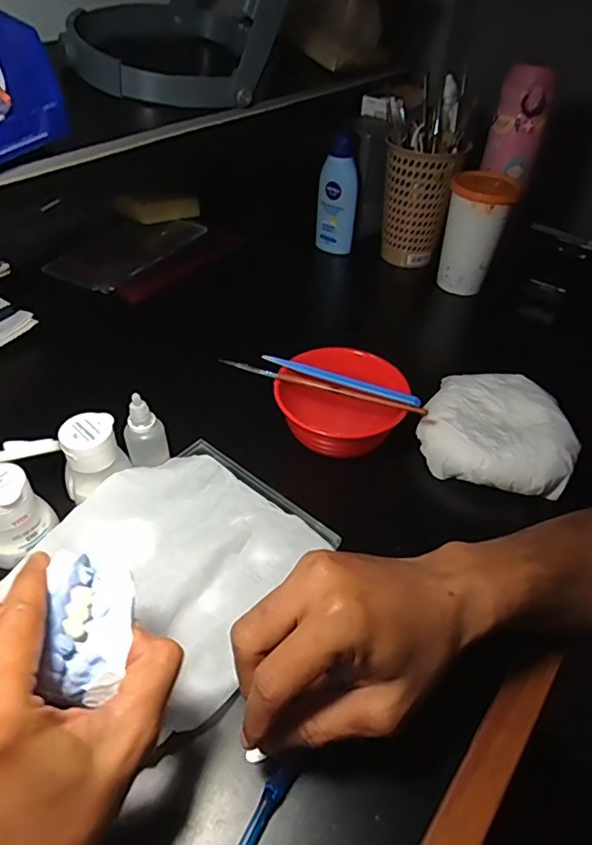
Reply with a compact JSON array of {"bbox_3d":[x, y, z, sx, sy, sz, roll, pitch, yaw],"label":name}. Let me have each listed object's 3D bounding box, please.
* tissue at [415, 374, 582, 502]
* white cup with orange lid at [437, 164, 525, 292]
[{"bbox_3d":[0.169,0.003,0.454,0.121,0.038,0.113,10,44,5],"label":"tissue"},{"bbox_3d":[0.210,-0.223,0.635,0.071,0.122,0.075,20,46,15],"label":"white cup with orange lid"}]

